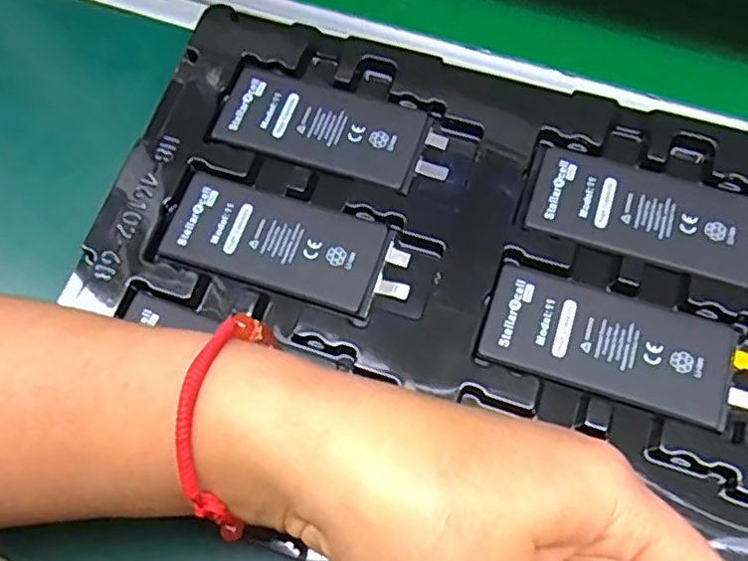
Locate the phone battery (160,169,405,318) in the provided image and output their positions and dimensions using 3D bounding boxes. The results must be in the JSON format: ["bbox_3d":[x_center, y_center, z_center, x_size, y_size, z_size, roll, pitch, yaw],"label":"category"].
[{"bbox_3d":[-0.039,-0.015,0.292,0.105,0.004,0.044,17,71,8],"label":"phone battery"}]

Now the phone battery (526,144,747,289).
[{"bbox_3d":[0.124,-0.027,0.287,0.107,0.004,0.044,16,71,8],"label":"phone battery"}]

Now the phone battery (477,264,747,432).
[{"bbox_3d":[0.100,0.026,0.268,0.107,0.004,0.043,17,71,8],"label":"phone battery"}]

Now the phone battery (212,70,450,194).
[{"bbox_3d":[-0.020,-0.070,0.312,0.106,0.004,0.043,18,71,8],"label":"phone battery"}]

